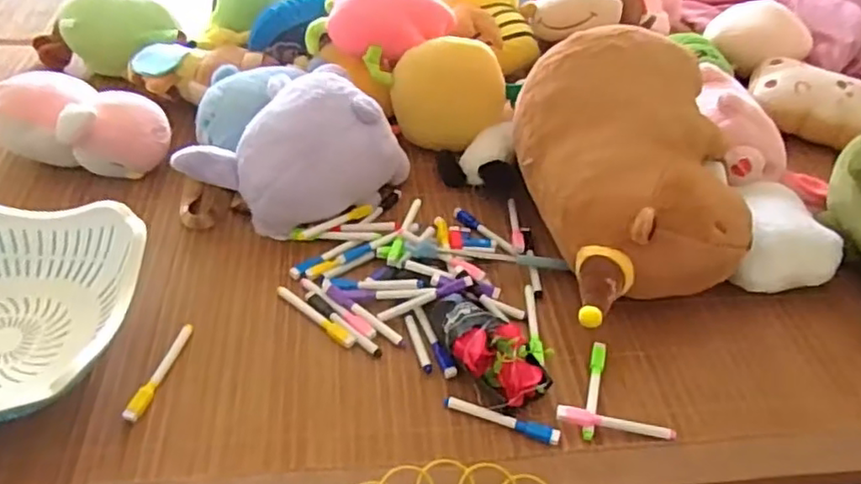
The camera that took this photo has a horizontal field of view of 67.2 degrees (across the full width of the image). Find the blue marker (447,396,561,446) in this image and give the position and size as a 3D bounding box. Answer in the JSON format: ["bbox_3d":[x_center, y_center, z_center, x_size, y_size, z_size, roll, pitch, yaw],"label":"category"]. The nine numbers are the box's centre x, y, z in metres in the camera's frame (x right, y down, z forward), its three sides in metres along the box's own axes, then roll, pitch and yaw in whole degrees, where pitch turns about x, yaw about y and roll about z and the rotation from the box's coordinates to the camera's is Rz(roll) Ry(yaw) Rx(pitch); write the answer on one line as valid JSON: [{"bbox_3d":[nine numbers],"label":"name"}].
[{"bbox_3d":[0.068,0.169,0.620,0.112,0.013,0.013,17,45,13],"label":"blue marker"}]

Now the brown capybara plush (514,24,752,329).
[{"bbox_3d":[0.233,-0.083,0.728,0.220,0.179,0.326,-5,45,-9],"label":"brown capybara plush"}]

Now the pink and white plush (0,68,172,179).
[{"bbox_3d":[-0.459,-0.149,0.841,0.223,0.103,0.115,16,44,13],"label":"pink and white plush"}]

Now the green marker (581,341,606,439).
[{"bbox_3d":[0.164,0.147,0.647,0.014,0.012,0.113,13,44,10],"label":"green marker"}]

